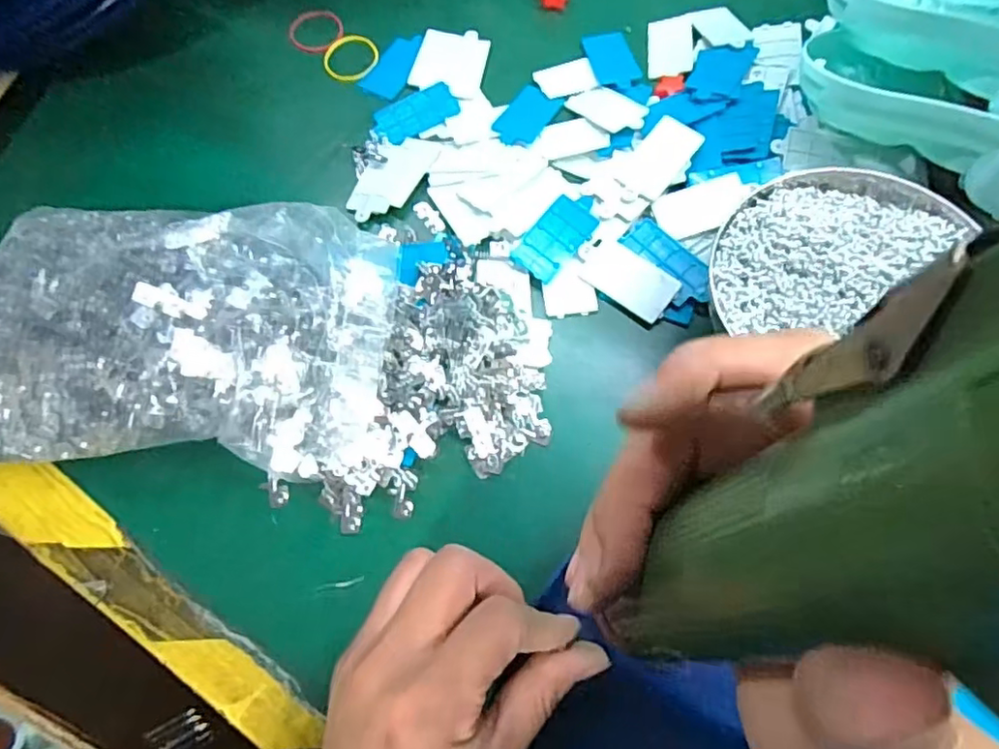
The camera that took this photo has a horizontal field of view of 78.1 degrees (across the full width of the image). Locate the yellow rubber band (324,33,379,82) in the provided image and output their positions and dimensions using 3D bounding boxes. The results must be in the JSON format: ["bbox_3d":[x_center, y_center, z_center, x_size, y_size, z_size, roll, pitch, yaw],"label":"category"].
[{"bbox_3d":[-0.117,-0.251,0.484,0.042,0.004,0.046,-1,68,2],"label":"yellow rubber band"}]

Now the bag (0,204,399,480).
[{"bbox_3d":[-0.200,-0.022,0.368,0.264,0.055,0.160,4,68,4],"label":"bag"}]

